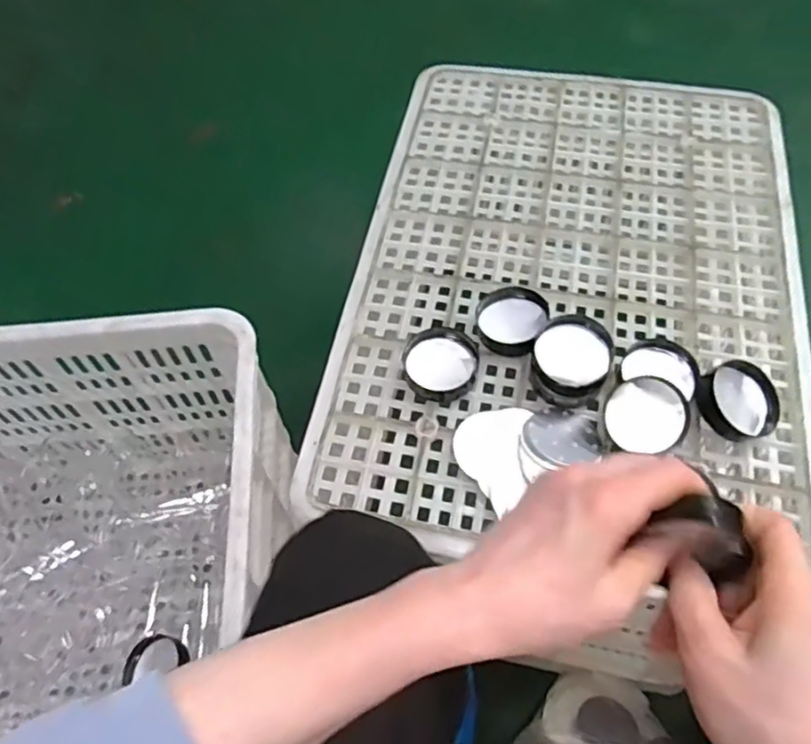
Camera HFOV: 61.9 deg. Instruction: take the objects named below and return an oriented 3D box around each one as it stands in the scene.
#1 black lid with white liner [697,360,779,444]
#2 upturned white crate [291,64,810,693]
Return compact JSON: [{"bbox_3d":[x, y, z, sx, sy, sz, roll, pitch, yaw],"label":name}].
[{"bbox_3d":[0.273,0.024,0.558,0.061,0.026,0.062,2,78,-9],"label":"black lid with white liner"},{"bbox_3d":[0.172,-0.022,0.765,0.420,0.297,0.591,9,59,8],"label":"upturned white crate"}]

